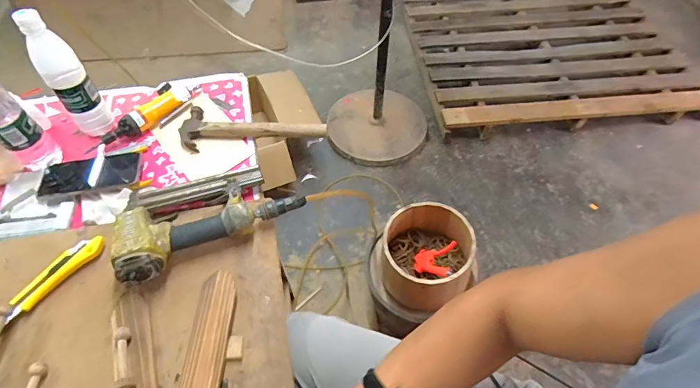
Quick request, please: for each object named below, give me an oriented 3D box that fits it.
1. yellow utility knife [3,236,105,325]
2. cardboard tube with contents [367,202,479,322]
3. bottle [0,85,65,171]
[{"bbox_3d":[-0.428,0.114,0.576,0.036,0.020,0.146,30,59,19],"label":"yellow utility knife"},{"bbox_3d":[0.173,0.160,0.976,0.232,0.175,0.217,0,54,0],"label":"cardboard tube with contents"},{"bbox_3d":[-0.553,-0.120,0.635,0.056,0.229,0.068,36,61,22],"label":"bottle"}]

